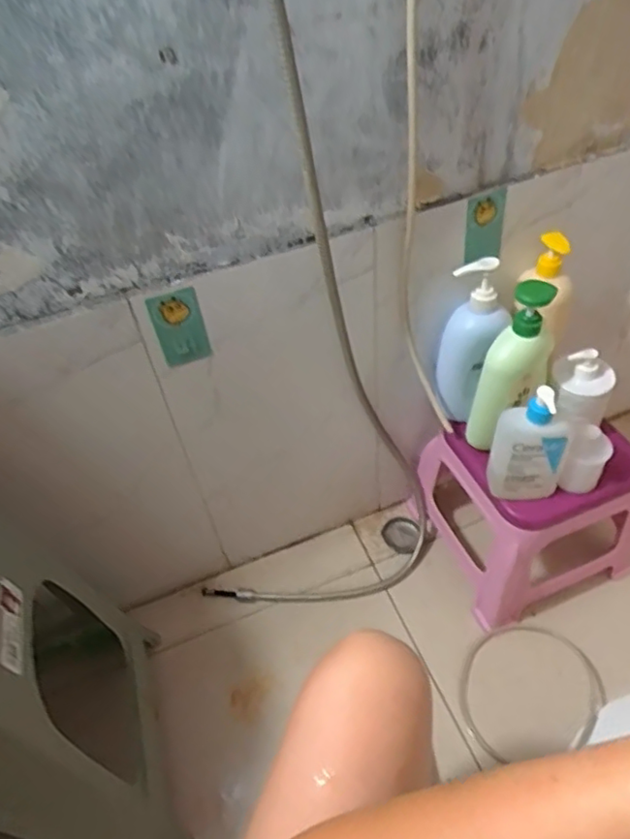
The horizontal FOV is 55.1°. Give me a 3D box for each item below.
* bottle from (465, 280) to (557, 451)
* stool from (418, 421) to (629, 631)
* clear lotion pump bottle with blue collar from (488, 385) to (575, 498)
[{"bbox_3d":[0.268,-0.061,0.826,0.075,0.268,0.070,-21,45,-40],"label":"bottle"},{"bbox_3d":[0.368,0.133,1.038,0.281,0.305,0.272,-19,49,-11],"label":"stool"},{"bbox_3d":[0.291,0.037,0.812,0.097,0.185,0.044,8,49,13],"label":"clear lotion pump bottle with blue collar"}]

